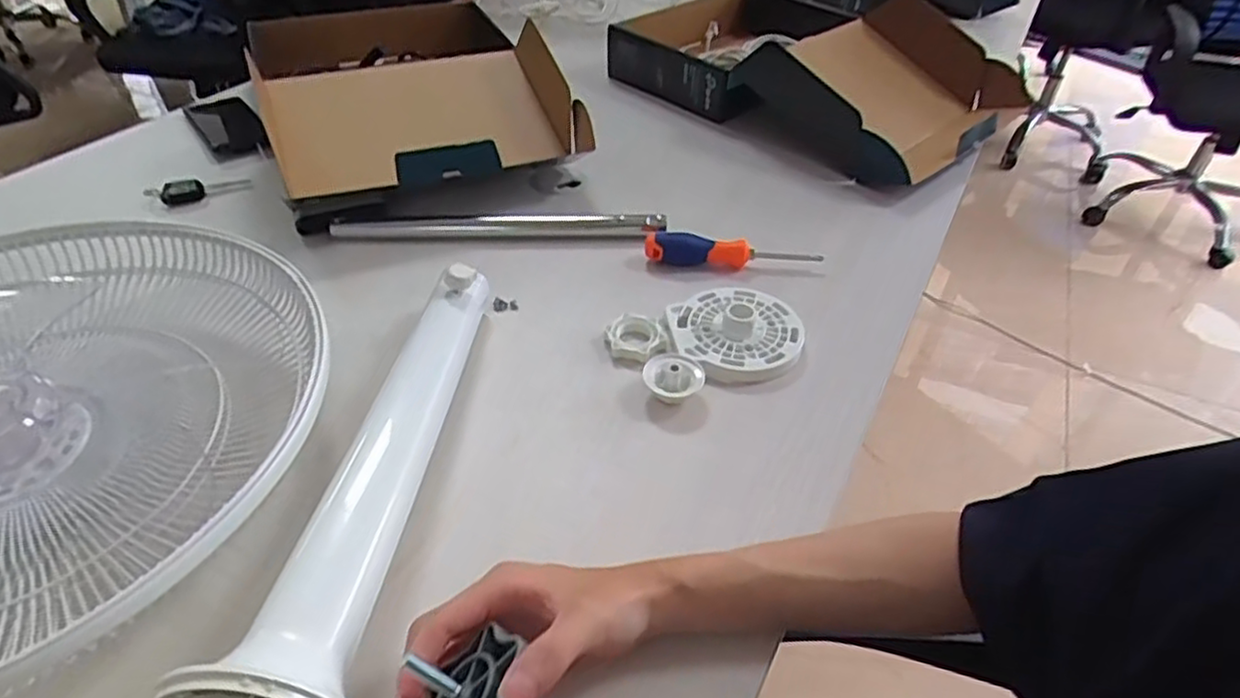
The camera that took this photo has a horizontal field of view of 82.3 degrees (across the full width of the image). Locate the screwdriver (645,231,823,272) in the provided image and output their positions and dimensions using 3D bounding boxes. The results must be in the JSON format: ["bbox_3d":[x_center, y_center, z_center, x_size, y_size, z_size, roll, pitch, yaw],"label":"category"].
[{"bbox_3d":[0.119,-0.103,0.755,0.182,0.036,0.028,6,42,4],"label":"screwdriver"}]

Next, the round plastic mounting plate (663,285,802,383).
[{"bbox_3d":[0.109,-0.019,0.657,0.116,0.030,0.113,1,42,-1],"label":"round plastic mounting plate"}]

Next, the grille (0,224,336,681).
[{"bbox_3d":[-0.434,0.057,0.506,0.422,0.073,0.394,1,42,-1],"label":"grille"}]

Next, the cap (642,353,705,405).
[{"bbox_3d":[0.046,0.023,0.605,0.050,0.026,0.049,1,42,-1],"label":"cap"}]

